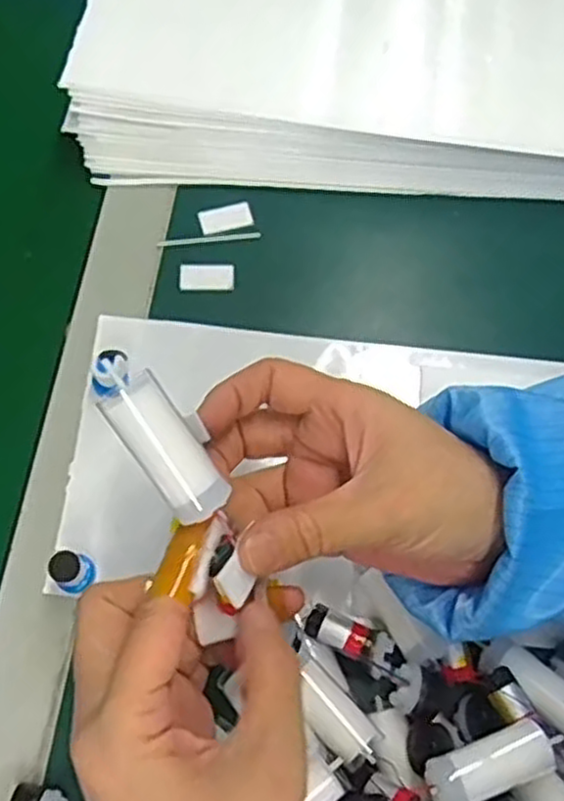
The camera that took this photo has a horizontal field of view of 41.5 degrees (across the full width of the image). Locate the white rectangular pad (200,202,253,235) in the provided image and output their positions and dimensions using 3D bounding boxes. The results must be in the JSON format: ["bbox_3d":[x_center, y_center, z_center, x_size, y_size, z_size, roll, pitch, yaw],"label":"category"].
[{"bbox_3d":[-0.033,-0.108,0.439,0.030,0.004,0.017,-13,71,-7],"label":"white rectangular pad"}]

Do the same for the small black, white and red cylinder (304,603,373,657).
[{"bbox_3d":[0.026,0.104,0.335,0.031,0.012,0.014,24,71,6],"label":"small black, white and red cylinder"}]

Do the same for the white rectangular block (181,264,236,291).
[{"bbox_3d":[-0.042,-0.071,0.422,0.031,0.004,0.017,2,70,-2],"label":"white rectangular block"}]

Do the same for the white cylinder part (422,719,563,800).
[{"bbox_3d":[0.084,0.146,0.300,0.054,0.020,0.021,-19,72,-9],"label":"white cylinder part"}]

